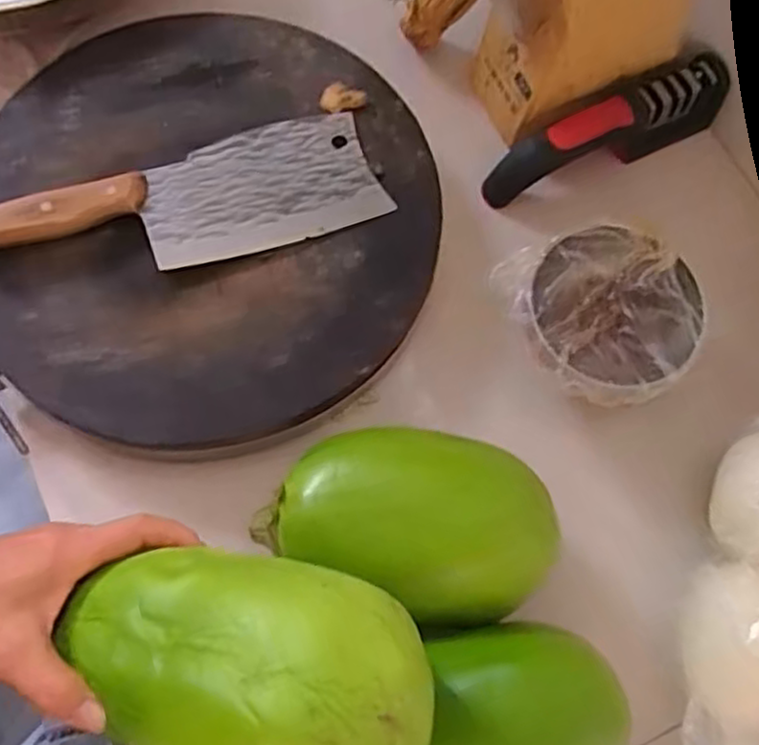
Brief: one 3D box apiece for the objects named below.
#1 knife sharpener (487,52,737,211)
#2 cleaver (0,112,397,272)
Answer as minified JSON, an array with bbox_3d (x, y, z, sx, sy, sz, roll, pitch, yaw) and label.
[{"bbox_3d":[0.173,-0.187,0.567,0.194,0.053,0.042,-19,73,-8],"label":"knife sharpener"},{"bbox_3d":[-0.135,-0.110,0.506,0.269,0.025,0.089,-21,74,-8],"label":"cleaver"}]

